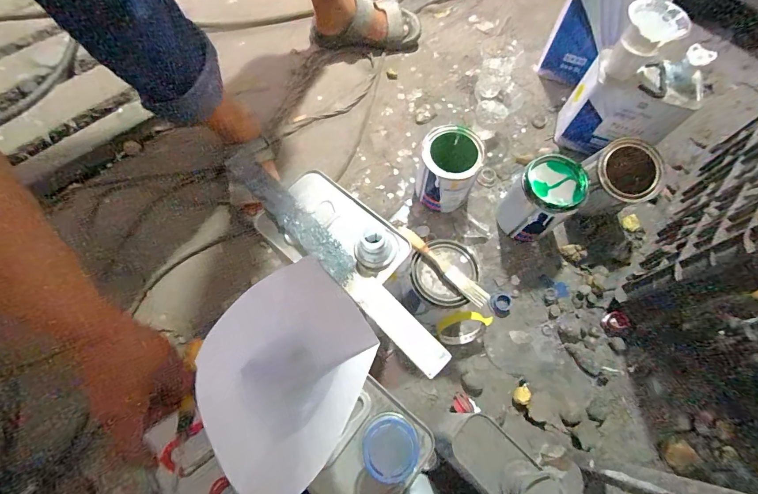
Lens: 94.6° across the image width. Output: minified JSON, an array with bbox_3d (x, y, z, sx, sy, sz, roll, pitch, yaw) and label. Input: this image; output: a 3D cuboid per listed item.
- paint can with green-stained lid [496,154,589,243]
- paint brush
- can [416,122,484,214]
[{"bbox_3d":[0.280,-0.079,0.624,0.102,0.139,0.106,1,67,-1],"label":"paint can with green-stained lid"},{"bbox_3d":[0.091,0.027,0.514,0.161,0.020,0.024,42,72,15],"label":"paint brush"},{"bbox_3d":[0.124,-0.137,0.647,0.098,0.130,0.103,1,67,-1],"label":"can"}]

